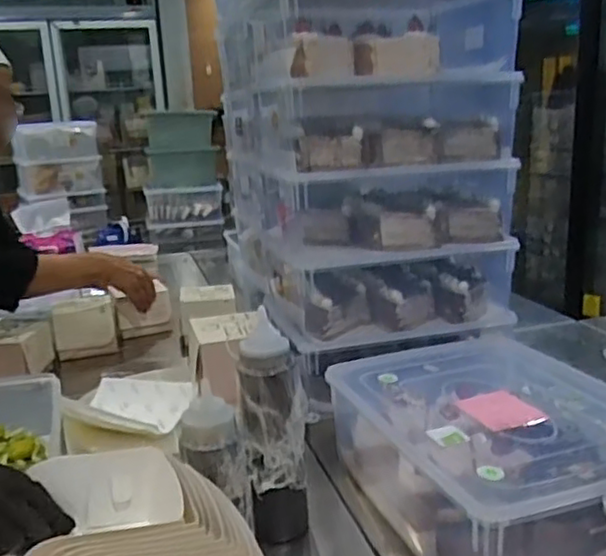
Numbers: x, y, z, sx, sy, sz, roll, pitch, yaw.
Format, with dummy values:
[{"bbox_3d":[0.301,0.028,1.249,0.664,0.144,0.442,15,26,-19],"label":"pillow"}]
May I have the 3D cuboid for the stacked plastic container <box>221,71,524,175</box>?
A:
[{"bbox_3d":[0.067,-0.274,1.142,0.364,0.117,0.541,-6,16,-13],"label":"stacked plastic container"}]

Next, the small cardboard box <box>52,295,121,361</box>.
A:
[{"bbox_3d":[-0.428,0.096,1.305,0.109,0.087,0.107,-9,16,-21],"label":"small cardboard box"}]

